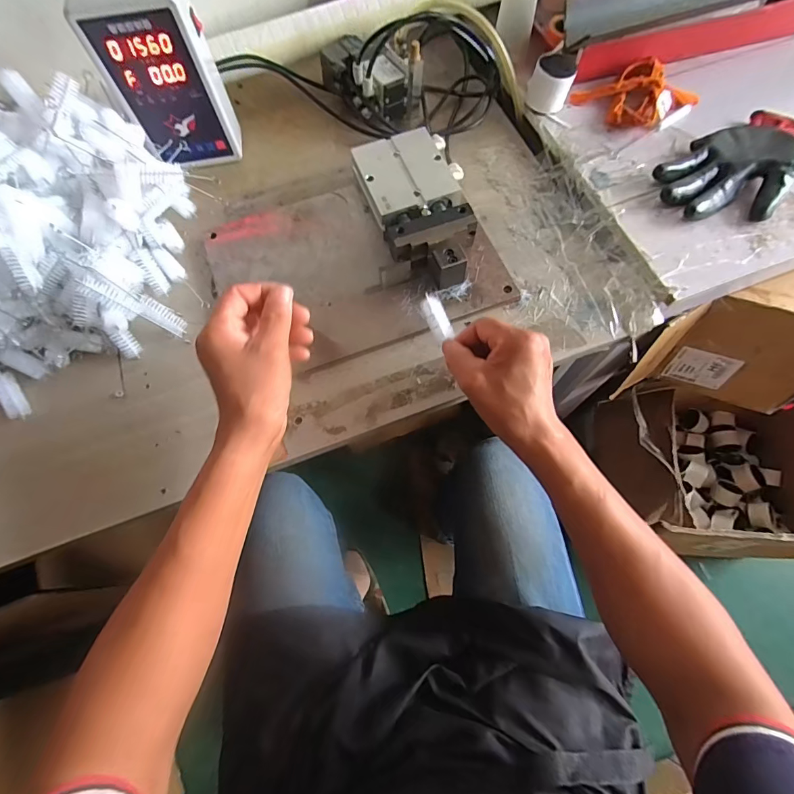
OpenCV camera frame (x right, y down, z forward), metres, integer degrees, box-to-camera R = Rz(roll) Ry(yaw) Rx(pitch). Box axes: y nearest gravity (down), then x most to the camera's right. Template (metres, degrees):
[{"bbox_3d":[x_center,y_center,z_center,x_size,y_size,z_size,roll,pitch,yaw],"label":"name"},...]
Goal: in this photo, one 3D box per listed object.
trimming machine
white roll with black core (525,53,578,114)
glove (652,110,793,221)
[{"bbox_3d":[0.025,-0.216,0.479,0.121,0.042,0.204,-13,70,-3],"label":"trimming machine"},{"bbox_3d":[0.195,-0.398,0.525,0.053,0.049,0.047,18,71,8],"label":"white roll with black core"},{"bbox_3d":[0.400,-0.267,0.480,0.203,0.034,0.115,-38,73,-12],"label":"glove"}]

